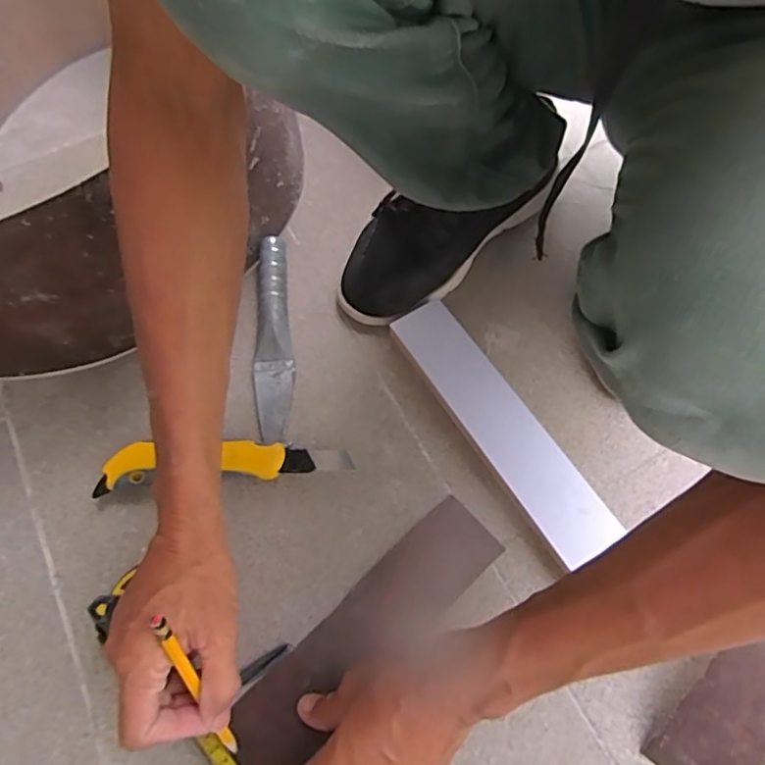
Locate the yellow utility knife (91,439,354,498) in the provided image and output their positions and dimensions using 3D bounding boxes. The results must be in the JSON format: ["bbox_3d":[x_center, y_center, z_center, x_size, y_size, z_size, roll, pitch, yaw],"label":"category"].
[{"bbox_3d":[-0.129,0.064,0.471,0.201,0.025,0.034,-5,67,0],"label":"yellow utility knife"}]

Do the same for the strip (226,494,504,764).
[{"bbox_3d":[-0.011,0.182,0.427,0.230,0.009,0.058,-41,74,-14],"label":"strip"}]

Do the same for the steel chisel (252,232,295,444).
[{"bbox_3d":[-0.096,-0.043,0.517,0.034,0.027,0.187,-1,67,2],"label":"steel chisel"}]

